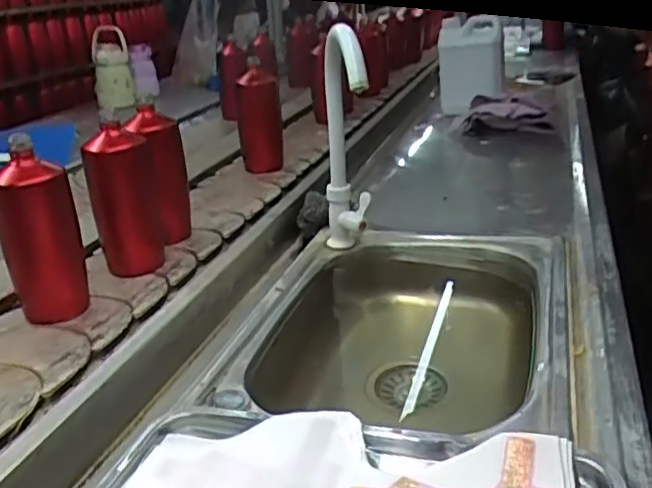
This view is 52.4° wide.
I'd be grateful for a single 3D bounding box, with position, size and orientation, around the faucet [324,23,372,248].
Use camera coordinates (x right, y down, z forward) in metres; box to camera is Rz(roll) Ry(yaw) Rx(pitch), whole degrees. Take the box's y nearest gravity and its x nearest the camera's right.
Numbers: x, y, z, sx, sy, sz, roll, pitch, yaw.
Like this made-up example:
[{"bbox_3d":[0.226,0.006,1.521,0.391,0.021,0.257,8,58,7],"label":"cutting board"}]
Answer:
[{"bbox_3d":[0.021,-0.117,0.855,0.068,0.297,0.177,-6,22,2],"label":"faucet"}]

